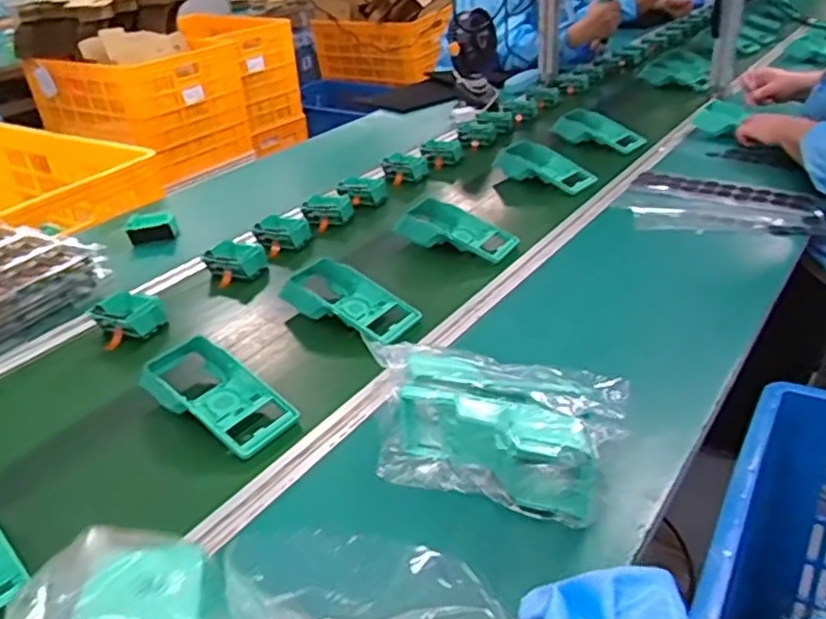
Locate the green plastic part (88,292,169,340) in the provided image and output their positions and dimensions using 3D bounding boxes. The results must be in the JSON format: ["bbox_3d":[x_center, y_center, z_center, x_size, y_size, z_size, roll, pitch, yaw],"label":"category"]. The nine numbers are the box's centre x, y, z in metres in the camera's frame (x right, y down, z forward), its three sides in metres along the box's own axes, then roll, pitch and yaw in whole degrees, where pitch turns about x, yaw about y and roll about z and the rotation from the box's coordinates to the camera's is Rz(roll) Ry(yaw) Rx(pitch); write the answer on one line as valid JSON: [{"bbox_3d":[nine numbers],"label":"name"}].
[{"bbox_3d":[-0.378,0.009,0.923,0.086,0.039,0.080,14,35,27],"label":"green plastic part"}]

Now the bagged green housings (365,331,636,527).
[{"bbox_3d":[0.068,0.106,0.647,0.236,0.094,0.108,10,33,21],"label":"bagged green housings"}]

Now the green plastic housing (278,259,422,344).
[{"bbox_3d":[-0.085,-0.010,0.911,0.186,0.053,0.099,20,37,33],"label":"green plastic housing"}]

